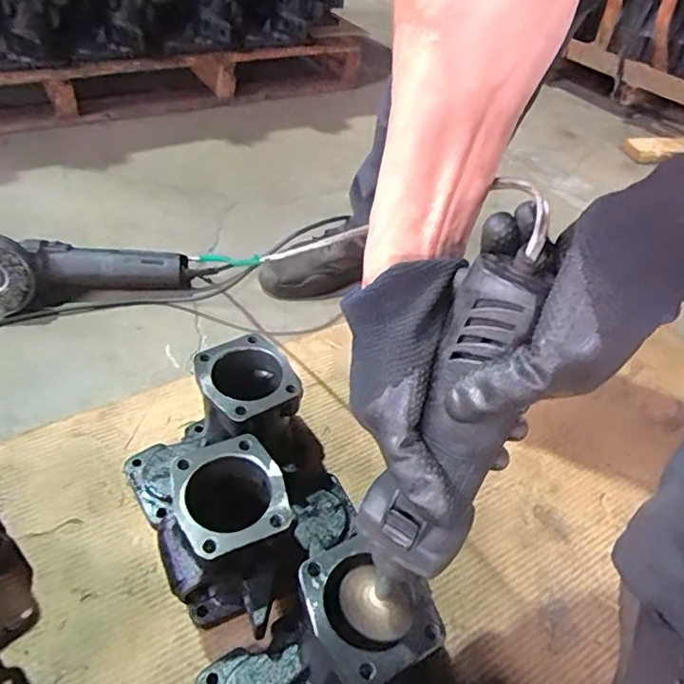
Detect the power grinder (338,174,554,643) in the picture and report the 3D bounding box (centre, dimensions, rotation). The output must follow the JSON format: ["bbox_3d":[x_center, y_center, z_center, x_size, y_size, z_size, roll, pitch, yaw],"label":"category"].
[{"bbox_3d":[0.060,0.069,0.347,0.061,0.319,0.081,22,31,14],"label":"power grinder"}]

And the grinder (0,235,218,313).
[{"bbox_3d":[-0.358,-0.107,0.788,0.318,0.103,0.083,-13,48,-19],"label":"grinder"}]

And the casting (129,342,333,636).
[{"bbox_3d":[-0.094,0.135,0.564,0.206,0.132,0.250,-21,51,-25],"label":"casting"}]

